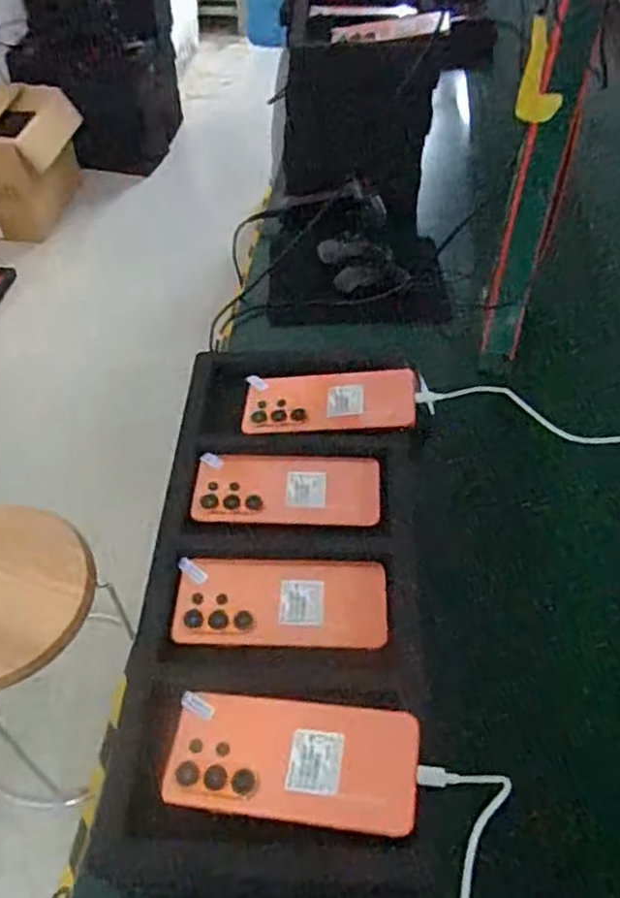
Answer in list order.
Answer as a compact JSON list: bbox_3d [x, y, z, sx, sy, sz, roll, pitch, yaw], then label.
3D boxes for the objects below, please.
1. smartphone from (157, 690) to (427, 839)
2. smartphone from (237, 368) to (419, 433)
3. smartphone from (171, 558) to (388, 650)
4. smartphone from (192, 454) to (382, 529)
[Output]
[{"bbox_3d":[-0.013,0.212,0.478,0.169,0.006,0.076,2,49,10],"label":"smartphone"},{"bbox_3d":[0.019,-0.047,0.694,0.167,0.008,0.074,-4,53,7],"label":"smartphone"},{"bbox_3d":[-0.023,0.123,0.568,0.167,0.010,0.078,2,50,0],"label":"smartphone"},{"bbox_3d":[-0.020,0.035,0.638,0.165,0.009,0.073,2,50,0],"label":"smartphone"}]

